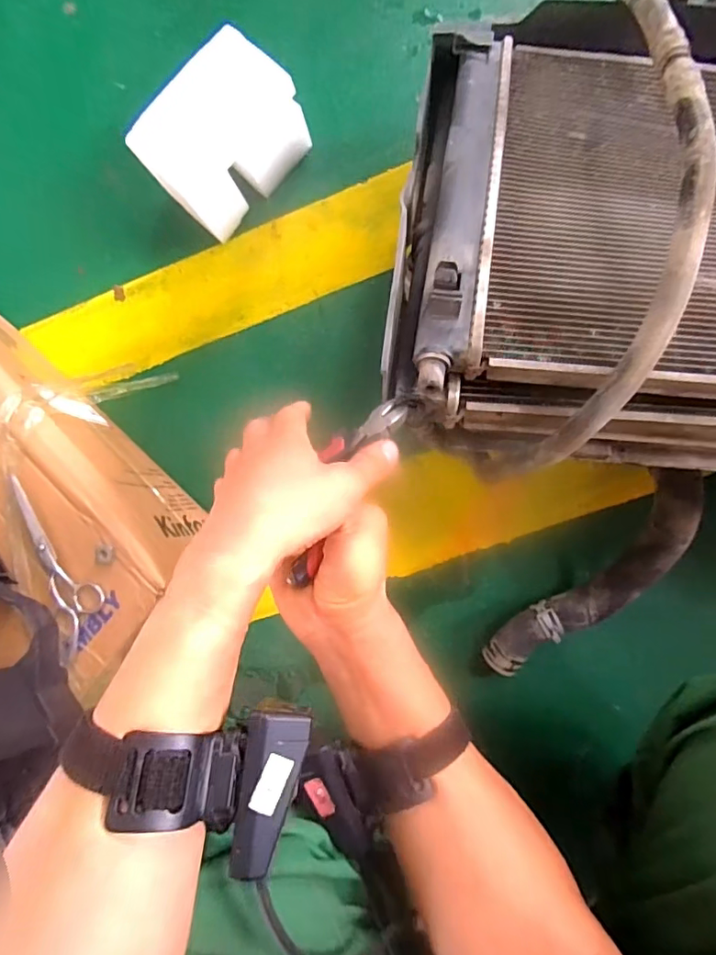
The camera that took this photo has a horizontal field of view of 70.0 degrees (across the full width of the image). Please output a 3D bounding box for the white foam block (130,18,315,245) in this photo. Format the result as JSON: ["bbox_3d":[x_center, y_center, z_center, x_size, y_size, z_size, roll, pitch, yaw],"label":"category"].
[{"bbox_3d":[-0.154,-0.390,0.596,0.169,0.112,0.101,-45,82,2],"label":"white foam block"}]

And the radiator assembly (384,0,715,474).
[{"bbox_3d":[0.424,-0.203,0.374,0.738,0.135,0.414,4,66,7],"label":"radiator assembly"}]

